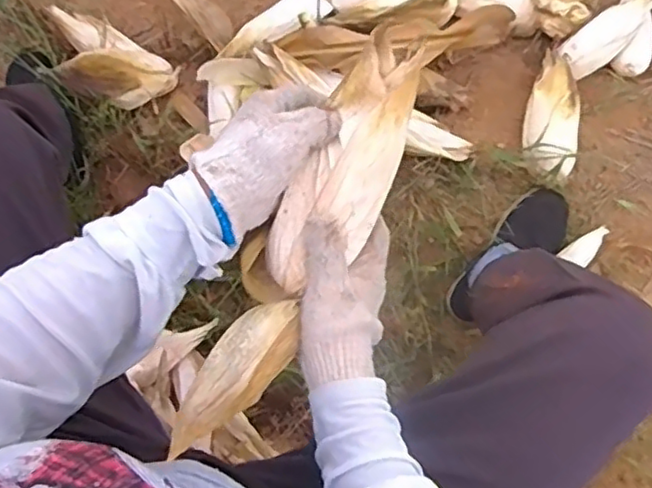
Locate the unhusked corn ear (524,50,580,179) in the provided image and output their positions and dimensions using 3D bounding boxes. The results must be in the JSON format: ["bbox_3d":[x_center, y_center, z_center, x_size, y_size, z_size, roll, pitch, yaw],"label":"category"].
[{"bbox_3d":[0.343,-0.198,0.995,0.072,0.064,0.204,9,74,0],"label":"unhusked corn ear"}]

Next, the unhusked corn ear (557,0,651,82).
[{"bbox_3d":[0.452,-0.333,1.040,0.195,0.049,0.068,-37,79,-11],"label":"unhusked corn ear"}]

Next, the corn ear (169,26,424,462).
[{"bbox_3d":[-0.017,-0.006,0.489,0.077,0.117,0.295,27,80,8],"label":"corn ear"}]

